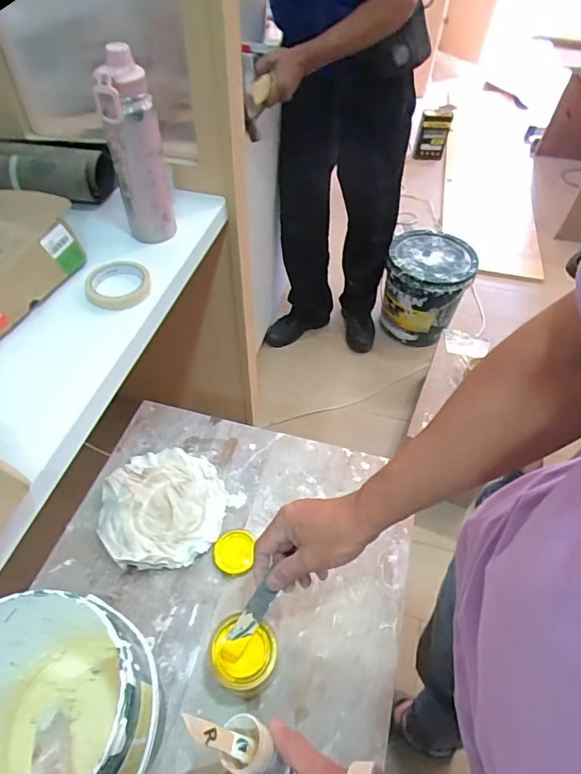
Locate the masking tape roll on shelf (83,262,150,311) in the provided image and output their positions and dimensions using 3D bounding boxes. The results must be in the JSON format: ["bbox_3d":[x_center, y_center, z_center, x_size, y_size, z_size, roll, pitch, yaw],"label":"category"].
[{"bbox_3d":[-0.266,-0.157,0.718,0.096,0.027,0.084,-17,54,-15],"label":"masking tape roll on shelf"}]

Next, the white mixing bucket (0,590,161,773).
[{"bbox_3d":[-0.219,0.312,0.439,0.167,0.206,0.168,1,51,-1],"label":"white mixing bucket"}]

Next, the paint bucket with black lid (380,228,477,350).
[{"bbox_3d":[0.507,-0.373,1.774,0.299,0.337,0.323,18,53,12],"label":"paint bucket with black lid"}]

